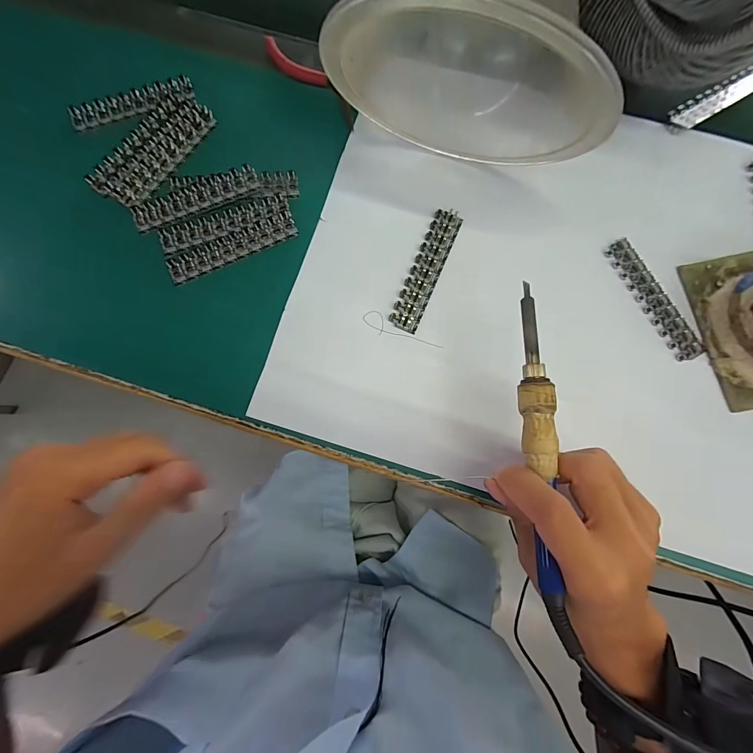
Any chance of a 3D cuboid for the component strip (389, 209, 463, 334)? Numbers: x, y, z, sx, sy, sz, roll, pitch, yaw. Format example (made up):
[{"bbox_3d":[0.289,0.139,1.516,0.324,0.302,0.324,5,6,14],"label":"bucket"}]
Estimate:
[{"bbox_3d":[0.041,-0.088,0.277,0.024,0.004,0.109,23,82,4],"label":"component strip"}]

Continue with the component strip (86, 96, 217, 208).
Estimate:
[{"bbox_3d":[-0.190,-0.194,0.290,0.050,0.006,0.112,41,83,6],"label":"component strip"}]

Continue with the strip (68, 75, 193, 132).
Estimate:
[{"bbox_3d":[-0.218,-0.246,0.303,0.107,0.004,0.025,-16,81,-3],"label":"strip"}]

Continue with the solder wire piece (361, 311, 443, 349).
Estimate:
[{"bbox_3d":[0.020,-0.033,0.269,0.068,0.004,0.015,29,82,4],"label":"solder wire piece"}]

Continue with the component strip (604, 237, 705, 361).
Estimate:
[{"bbox_3d":[0.222,-0.063,0.273,0.024,0.004,0.107,-27,82,-4],"label":"component strip"}]

